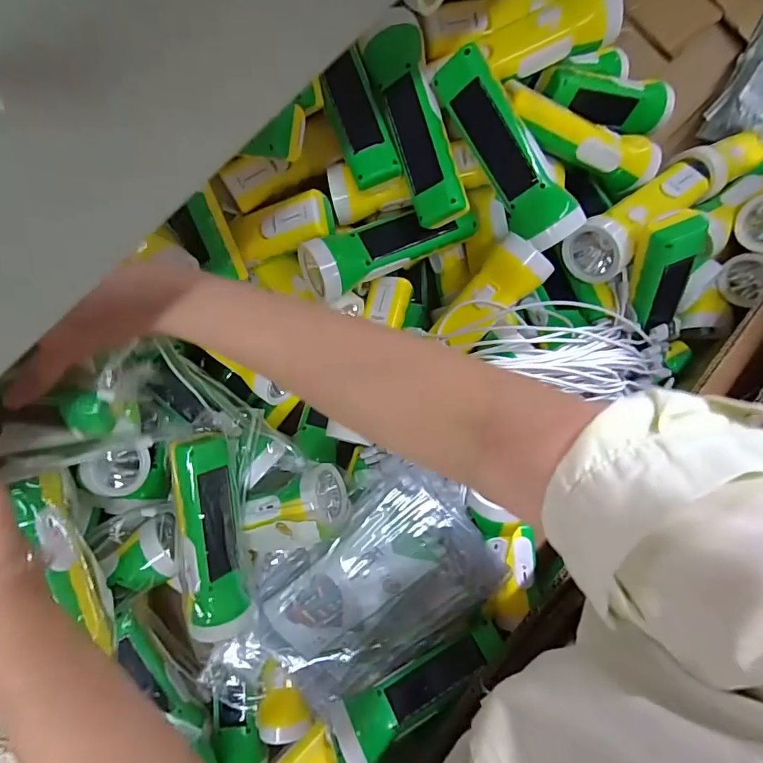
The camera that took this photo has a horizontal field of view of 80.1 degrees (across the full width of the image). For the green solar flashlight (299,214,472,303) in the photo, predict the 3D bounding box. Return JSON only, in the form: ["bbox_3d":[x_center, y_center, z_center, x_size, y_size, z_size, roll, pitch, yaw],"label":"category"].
[{"bbox_3d":[0.005,-0.124,0.417,0.167,0.064,0.059,-27,85,-27],"label":"green solar flashlight"}]

